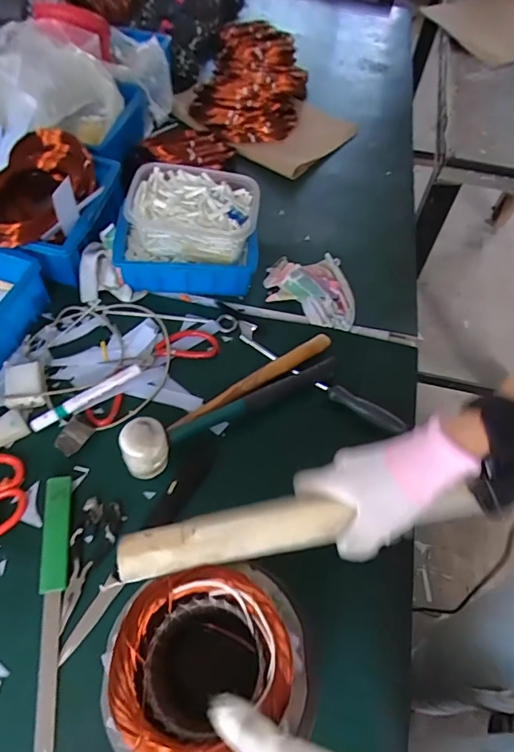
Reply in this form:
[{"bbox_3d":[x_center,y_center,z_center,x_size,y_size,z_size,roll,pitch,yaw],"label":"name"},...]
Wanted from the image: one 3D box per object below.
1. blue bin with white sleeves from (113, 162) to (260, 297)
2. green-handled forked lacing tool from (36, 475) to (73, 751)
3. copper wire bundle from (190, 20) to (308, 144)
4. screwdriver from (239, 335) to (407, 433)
[{"bbox_3d":[-0.099,-0.204,0.651,0.198,0.126,0.121,0,58,-4],"label":"blue bin with white sleeves"},{"bbox_3d":[-0.202,0.230,0.446,0.025,0.019,0.266,-6,58,-8],"label":"green-handled forked lacing tool"},{"bbox_3d":[-0.006,-0.591,0.931,0.199,0.091,0.316,13,58,4],"label":"copper wire bundle"},{"bbox_3d":[0.081,0.010,0.607,0.244,0.026,0.020,31,61,15],"label":"screwdriver"}]

